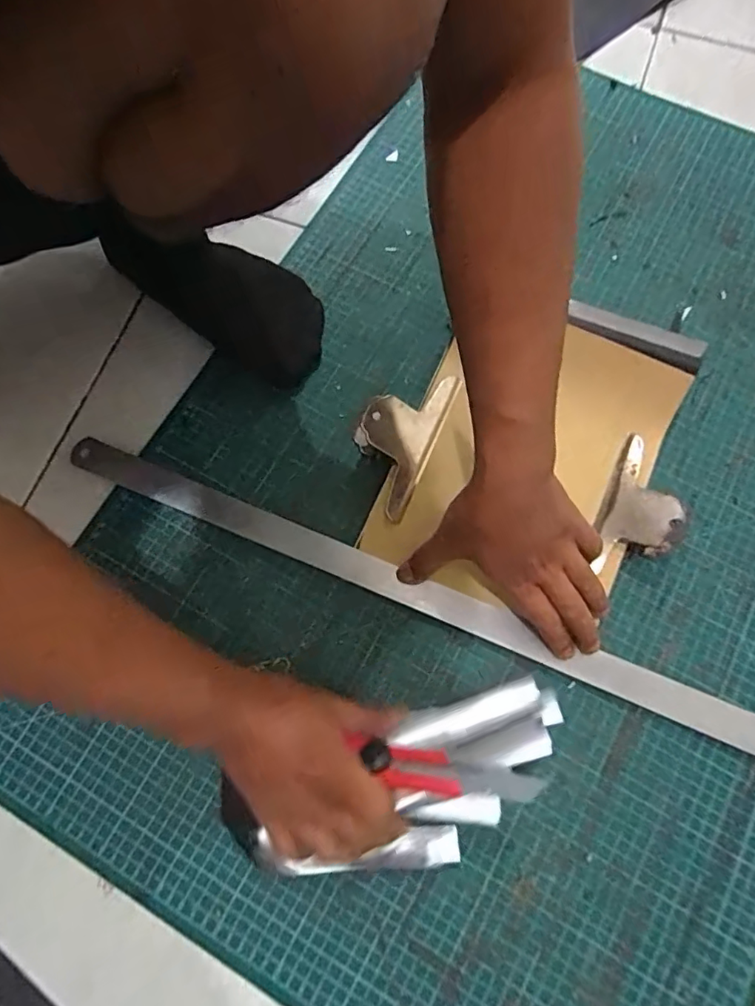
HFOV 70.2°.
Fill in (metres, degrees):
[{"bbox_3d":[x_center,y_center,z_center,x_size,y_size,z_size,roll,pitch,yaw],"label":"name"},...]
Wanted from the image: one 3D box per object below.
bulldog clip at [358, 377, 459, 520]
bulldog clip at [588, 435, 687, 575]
[{"bbox_3d":[0.017,-0.059,0.461,0.064,0.034,0.135,23,76,6],"label":"bulldog clip"},{"bbox_3d":[0.220,0.002,0.440,0.056,0.039,0.116,24,76,7],"label":"bulldog clip"}]

